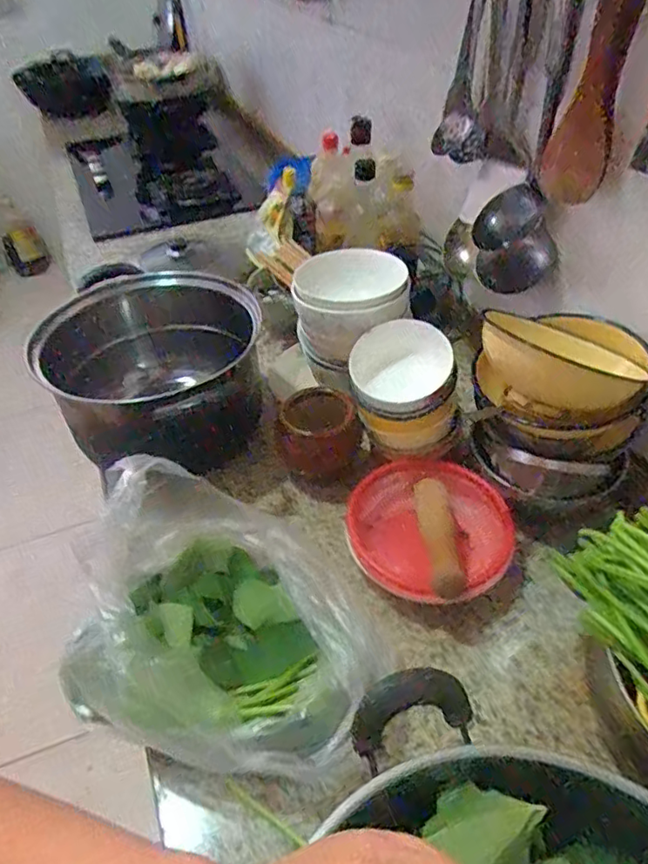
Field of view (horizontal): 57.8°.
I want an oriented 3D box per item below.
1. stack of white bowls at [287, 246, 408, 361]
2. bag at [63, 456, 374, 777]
[{"bbox_3d":[0.027,-0.164,0.743,0.116,0.102,0.138,-34,52,-29],"label":"stack of white bowls"},{"bbox_3d":[-0.091,0.162,0.543,0.306,0.136,0.240,15,47,18],"label":"bag"}]

